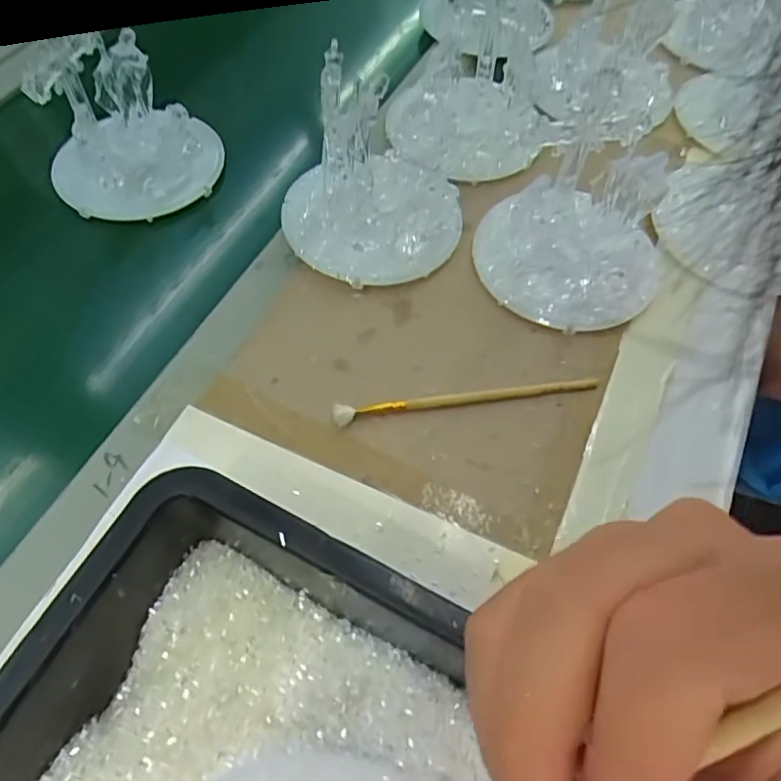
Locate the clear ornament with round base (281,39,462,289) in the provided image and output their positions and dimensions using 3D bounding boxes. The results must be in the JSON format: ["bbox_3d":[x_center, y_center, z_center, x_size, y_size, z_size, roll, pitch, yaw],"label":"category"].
[{"bbox_3d":[-0.011,-0.150,0.390,0.120,0.117,0.111,-8,61,-7],"label":"clear ornament with round base"}]

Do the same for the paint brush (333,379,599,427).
[{"bbox_3d":[0.048,0.004,0.369,0.166,0.005,0.013,-8,61,-7],"label":"paint brush"}]

